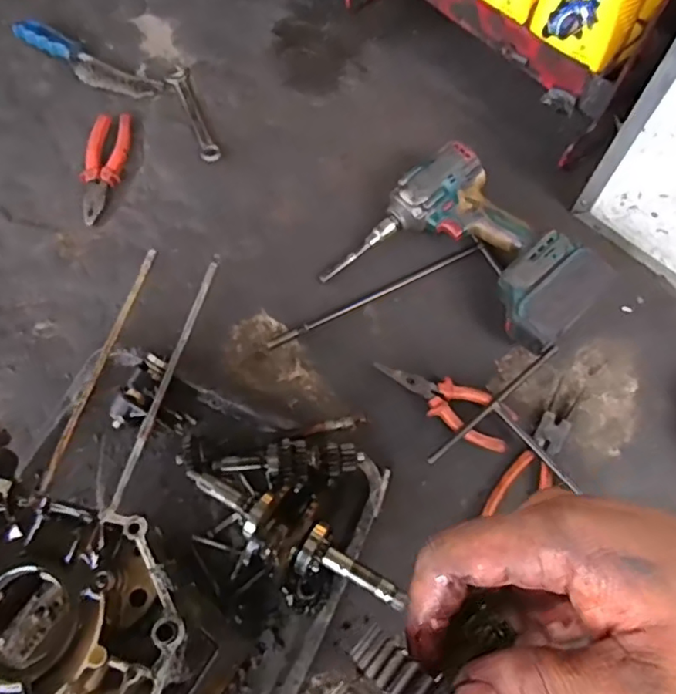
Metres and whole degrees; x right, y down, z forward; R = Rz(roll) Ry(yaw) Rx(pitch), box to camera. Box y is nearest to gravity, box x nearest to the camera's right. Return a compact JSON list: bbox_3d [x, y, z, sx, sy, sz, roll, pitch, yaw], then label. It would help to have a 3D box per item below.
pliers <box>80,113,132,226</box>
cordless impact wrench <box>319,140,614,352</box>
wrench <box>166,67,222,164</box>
[{"bbox_3d":[-0.310,-0.242,0.758,0.058,0.019,0.173,1,67,0],"label":"pliers"},{"bbox_3d":[0.141,-0.087,0.653,0.208,0.089,0.255,-41,73,-16],"label":"cordless impact wrench"},{"bbox_3d":[-0.199,-0.324,0.796,0.029,0.007,0.181,-20,69,-9],"label":"wrench"}]

